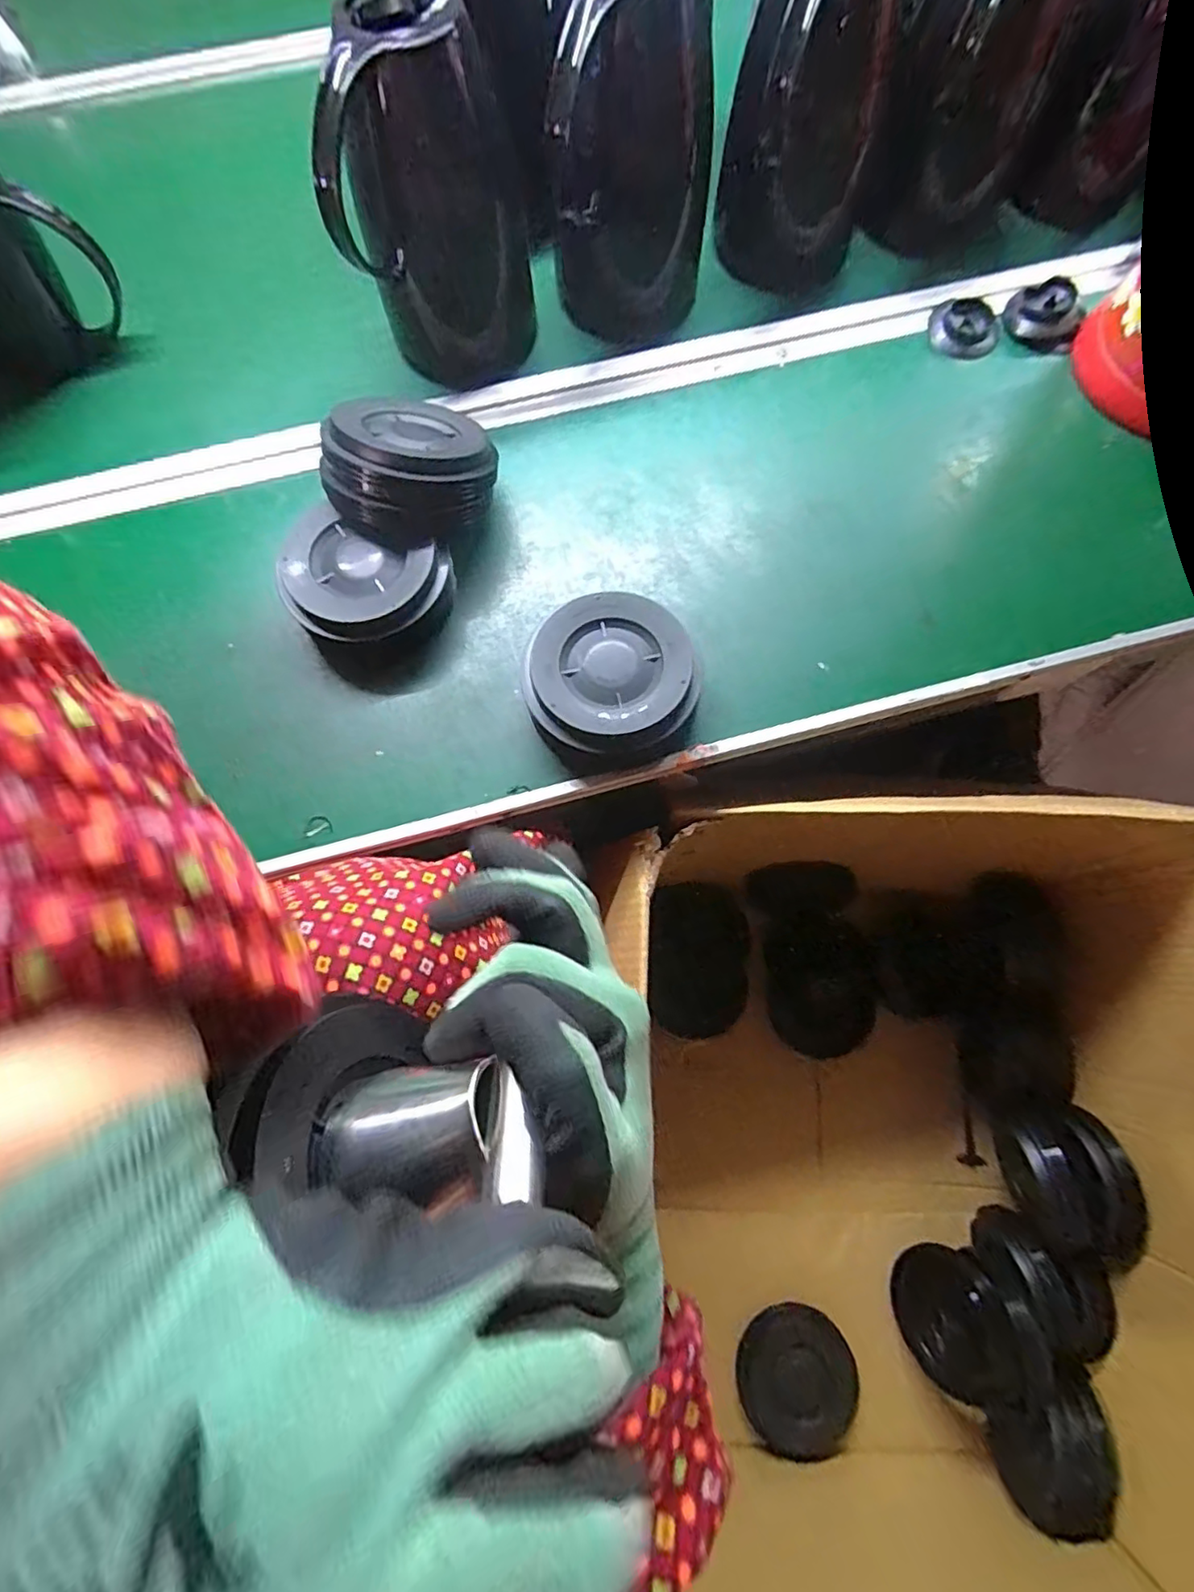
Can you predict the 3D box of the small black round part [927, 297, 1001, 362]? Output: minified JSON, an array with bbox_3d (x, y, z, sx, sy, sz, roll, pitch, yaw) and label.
[{"bbox_3d":[0.326,-0.413,0.541,0.058,0.011,0.055,0,78,-1],"label":"small black round part"}]

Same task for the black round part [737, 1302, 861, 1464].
[{"bbox_3d":[0.216,0.627,0.650,0.122,0.021,0.127,0,73,1],"label":"black round part"}]

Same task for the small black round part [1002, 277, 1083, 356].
[{"bbox_3d":[0.394,-0.423,0.537,0.063,0.024,0.056,39,78,12],"label":"small black round part"}]

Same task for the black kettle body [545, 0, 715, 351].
[{"bbox_3d":[0.024,-0.565,0.506,0.131,0.226,0.241,-3,74,2],"label":"black kettle body"}]

